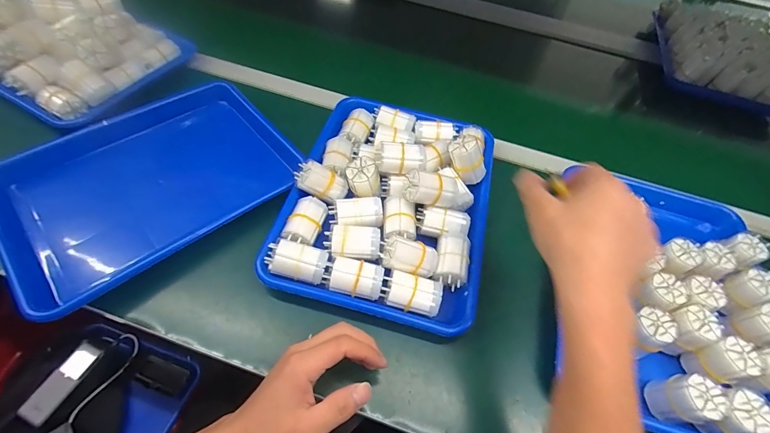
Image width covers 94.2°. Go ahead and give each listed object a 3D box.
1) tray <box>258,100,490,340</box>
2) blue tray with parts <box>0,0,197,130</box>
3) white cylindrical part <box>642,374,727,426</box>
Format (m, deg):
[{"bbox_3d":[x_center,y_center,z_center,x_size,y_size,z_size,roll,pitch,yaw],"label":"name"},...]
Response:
[{"bbox_3d":[0.012,-0.035,0.448,0.244,0.064,0.318,14,55,5],"label":"tray"},{"bbox_3d":[-0.496,-0.272,0.541,0.292,0.073,0.223,26,57,13],"label":"blue tray with parts"},{"bbox_3d":[0.286,0.175,0.342,0.036,0.053,0.039,2,55,-3],"label":"white cylindrical part"}]

